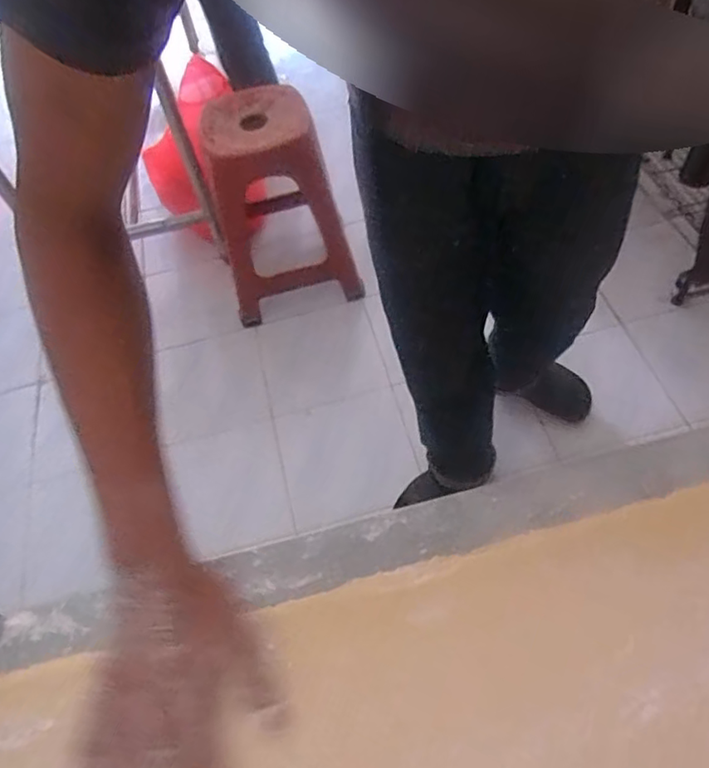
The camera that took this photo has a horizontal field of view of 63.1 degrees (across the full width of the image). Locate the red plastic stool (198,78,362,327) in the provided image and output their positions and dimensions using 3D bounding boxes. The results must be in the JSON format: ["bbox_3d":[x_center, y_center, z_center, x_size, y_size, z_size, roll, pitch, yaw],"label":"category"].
[{"bbox_3d":[-0.199,-0.447,1.464,0.311,0.485,0.311,-17,57,-4],"label":"red plastic stool"}]

